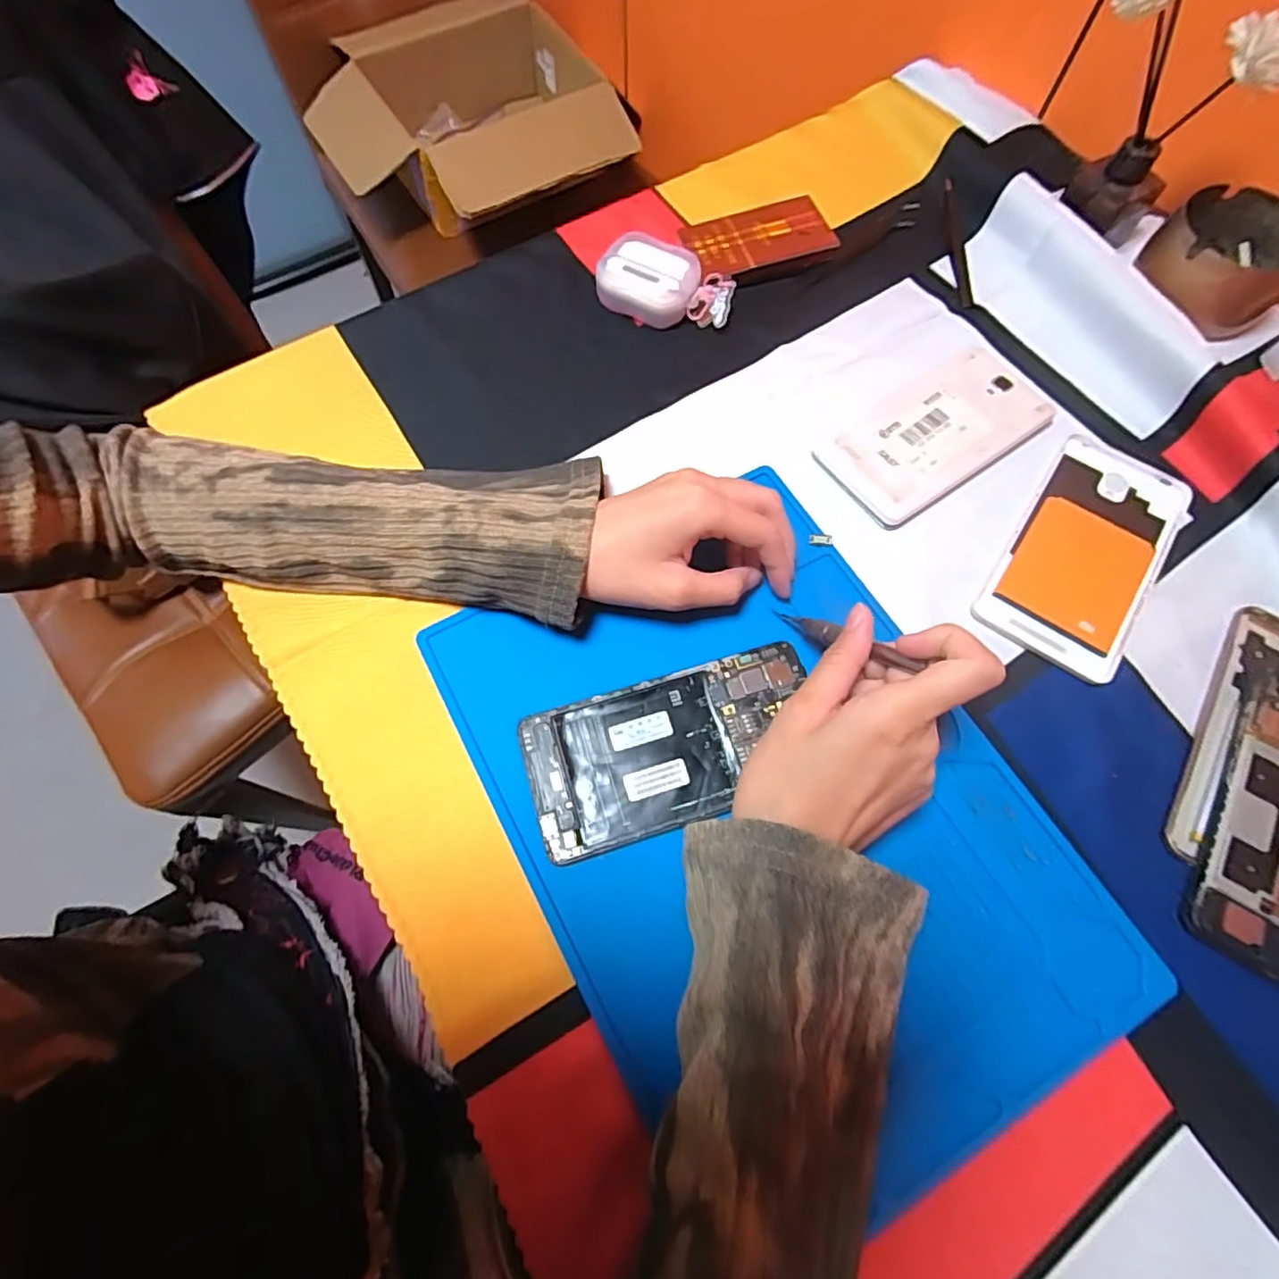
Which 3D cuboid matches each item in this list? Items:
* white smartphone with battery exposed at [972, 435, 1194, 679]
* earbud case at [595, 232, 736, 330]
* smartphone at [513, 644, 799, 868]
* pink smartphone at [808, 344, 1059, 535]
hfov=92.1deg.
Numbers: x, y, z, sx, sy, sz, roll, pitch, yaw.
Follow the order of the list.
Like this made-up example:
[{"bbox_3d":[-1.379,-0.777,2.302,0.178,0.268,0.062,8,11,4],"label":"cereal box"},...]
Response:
[{"bbox_3d":[0.257,-0.053,0.353,0.075,0.004,0.154,34,72,13],"label":"white smartphone with battery exposed"},{"bbox_3d":[0.019,-0.238,0.417,0.086,0.027,0.050,29,71,12],"label":"earbud case"},{"bbox_3d":[0.017,0.054,0.305,0.143,0.008,0.072,-16,68,-6],"label":"smartphone"},{"bbox_3d":[0.183,-0.126,0.380,0.141,0.011,0.073,-35,71,-13],"label":"pink smartphone"}]

